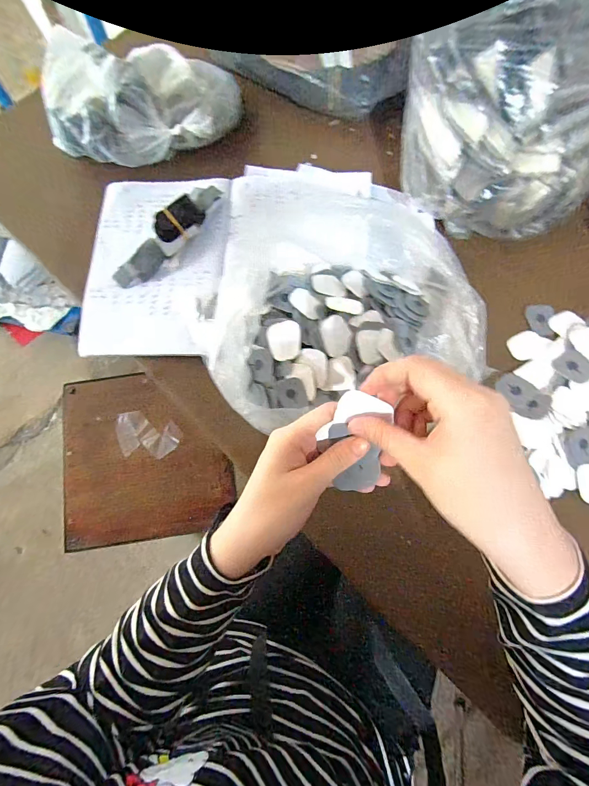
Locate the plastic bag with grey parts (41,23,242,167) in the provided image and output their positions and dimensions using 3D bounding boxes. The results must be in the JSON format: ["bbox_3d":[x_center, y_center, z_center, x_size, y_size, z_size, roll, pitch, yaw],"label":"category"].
[{"bbox_3d":[-0.208,-0.386,0.469,0.247,0.077,0.149,13,75,5],"label":"plastic bag with grey parts"}]

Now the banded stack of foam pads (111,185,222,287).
[{"bbox_3d":[-0.153,-0.196,0.429,0.031,0.043,0.168,43,80,12],"label":"banded stack of foam pads"}]

